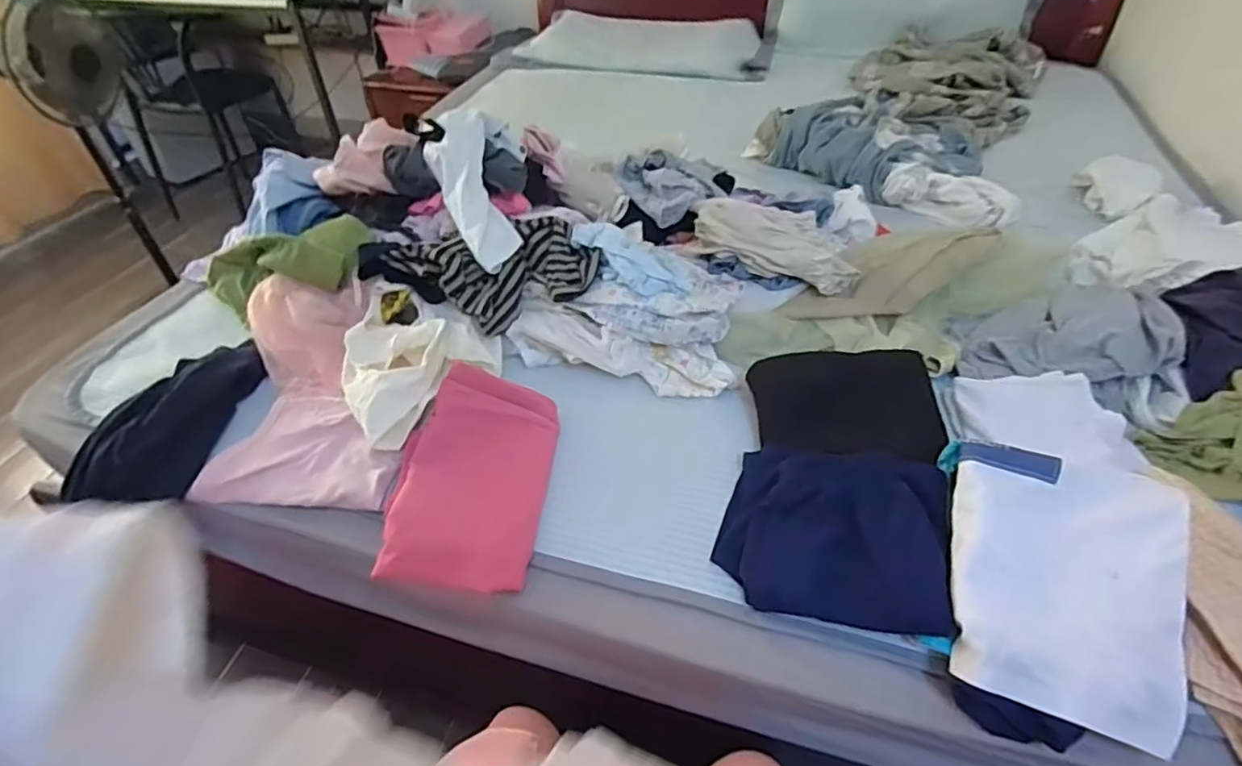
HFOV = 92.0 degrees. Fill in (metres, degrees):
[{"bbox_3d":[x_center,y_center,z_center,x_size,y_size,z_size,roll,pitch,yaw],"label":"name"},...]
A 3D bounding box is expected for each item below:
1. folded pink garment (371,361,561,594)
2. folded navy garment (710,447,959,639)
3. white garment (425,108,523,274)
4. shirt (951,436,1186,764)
[{"bbox_3d":[-0.165,0.106,0.678,0.163,0.037,0.241,17,63,-9],"label":"folded pink garment"},{"bbox_3d":[0.217,0.157,0.626,0.211,0.077,0.180,11,45,14],"label":"folded navy garment"},{"bbox_3d":[-0.223,-0.291,0.896,0.092,0.035,0.288,-15,72,-13],"label":"white garment"},{"bbox_3d":[0.396,0.175,0.537,0.178,0.020,0.229,13,64,20],"label":"shirt"}]

